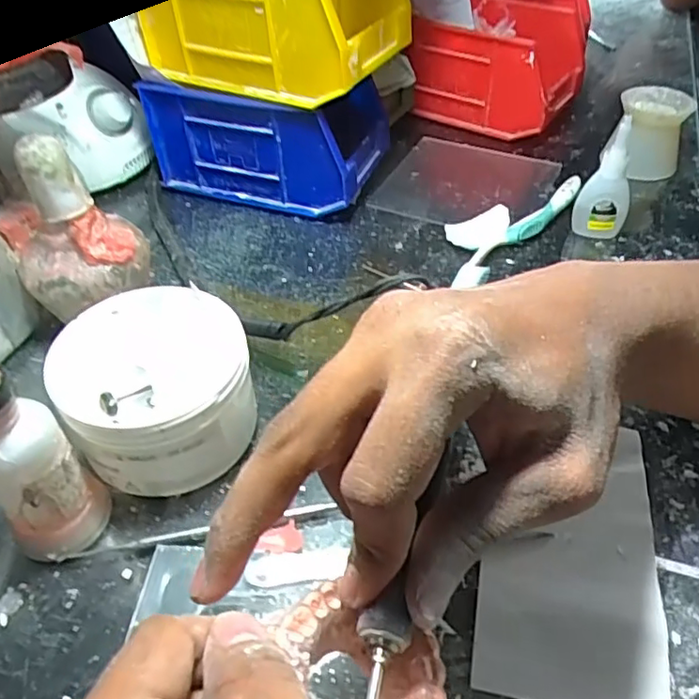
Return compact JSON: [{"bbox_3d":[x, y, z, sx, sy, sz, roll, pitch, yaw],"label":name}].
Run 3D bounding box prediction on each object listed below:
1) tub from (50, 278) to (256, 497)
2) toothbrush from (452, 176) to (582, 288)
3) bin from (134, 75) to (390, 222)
[{"bbox_3d":[-0.099,0.021,0.311,0.096,0.061,0.102,-29,52,-25],"label":"tub"},{"bbox_3d":[0.128,-0.089,0.447,0.022,0.017,0.163,34,55,30],"label":"toothbrush"},{"bbox_3d":[-0.062,-0.175,0.489,0.166,0.089,0.099,16,48,16],"label":"bin"}]

